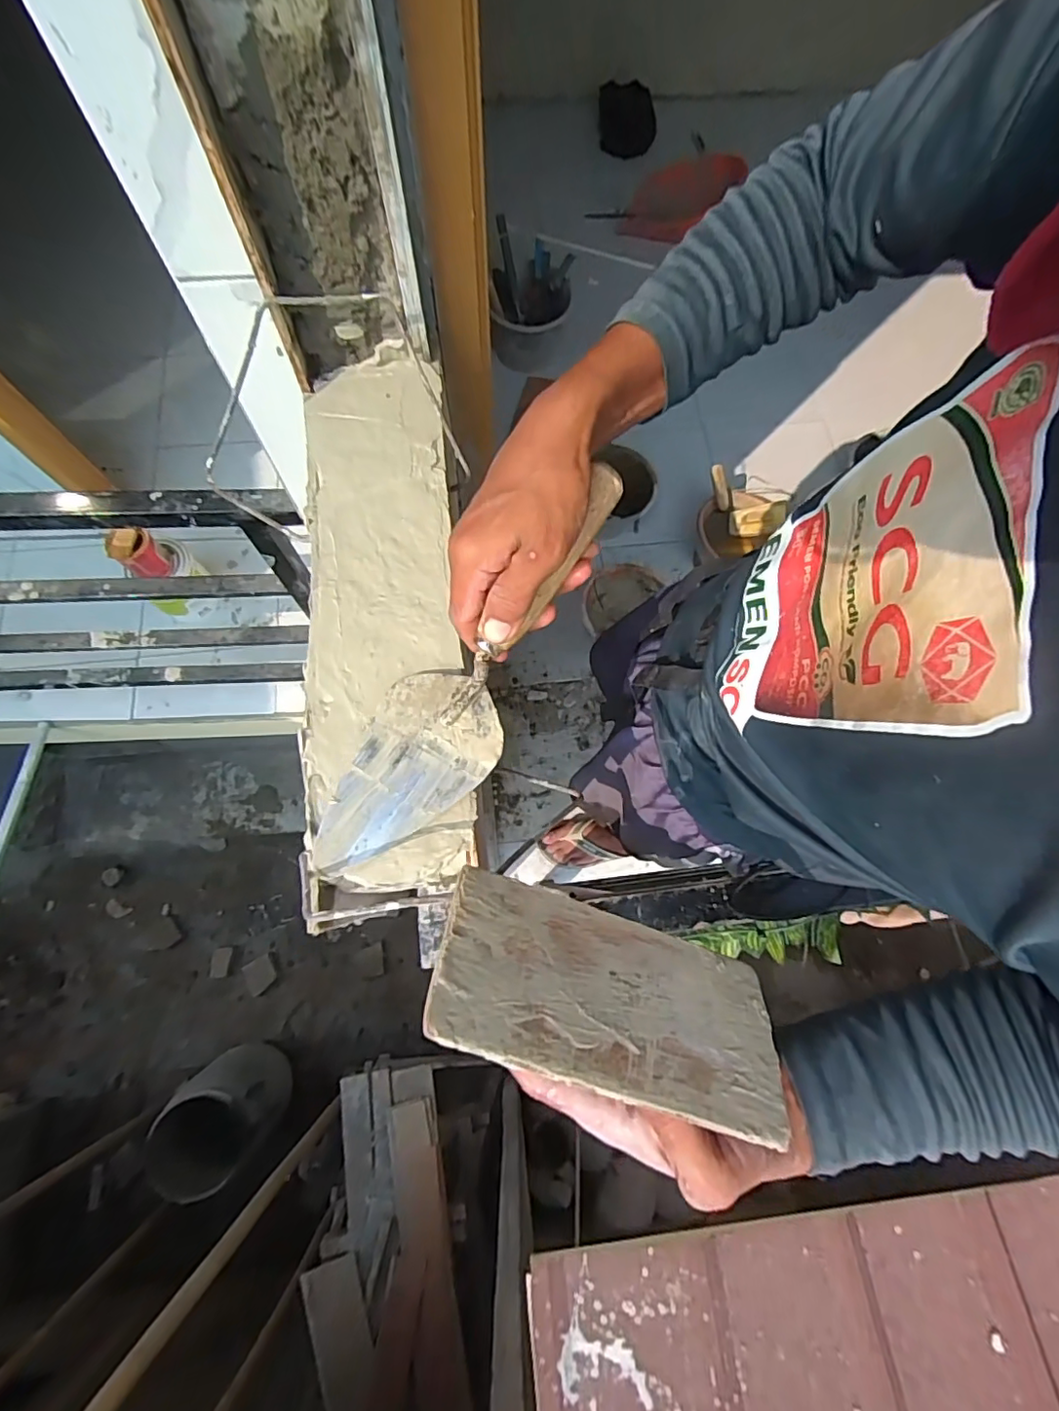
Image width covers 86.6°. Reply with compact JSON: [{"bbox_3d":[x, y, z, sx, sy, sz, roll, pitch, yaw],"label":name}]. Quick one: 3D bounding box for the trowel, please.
[{"bbox_3d":[-0.039,-0.017,0.379,0.085,0.049,0.302,38,91,10],"label":"trowel"}]

